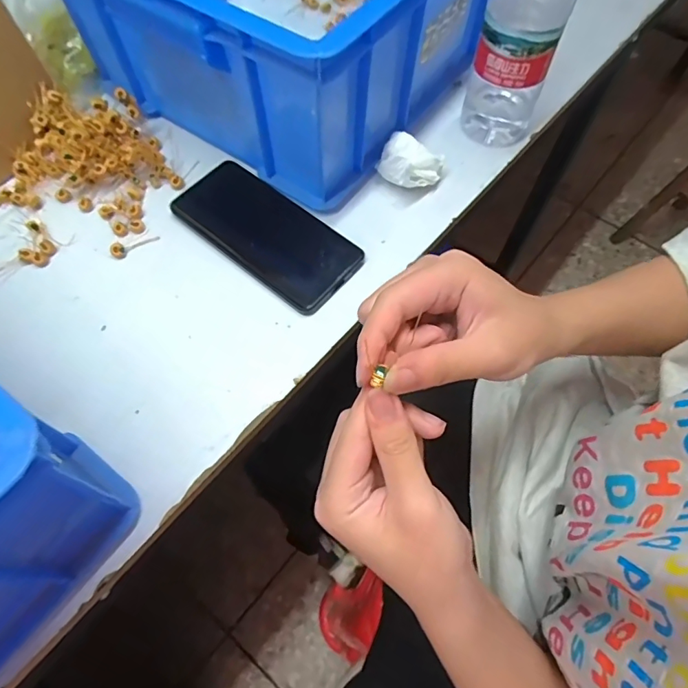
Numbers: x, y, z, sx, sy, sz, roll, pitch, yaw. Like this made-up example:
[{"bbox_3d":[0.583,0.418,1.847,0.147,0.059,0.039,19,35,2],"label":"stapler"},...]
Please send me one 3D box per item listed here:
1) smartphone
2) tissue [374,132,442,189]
[{"bbox_3d":[-0.066,-0.095,0.405,0.164,0.008,0.078,36,68,16],"label":"smartphone"},{"bbox_3d":[0.058,-0.156,0.422,0.051,0.038,0.033,24,66,11],"label":"tissue"}]

